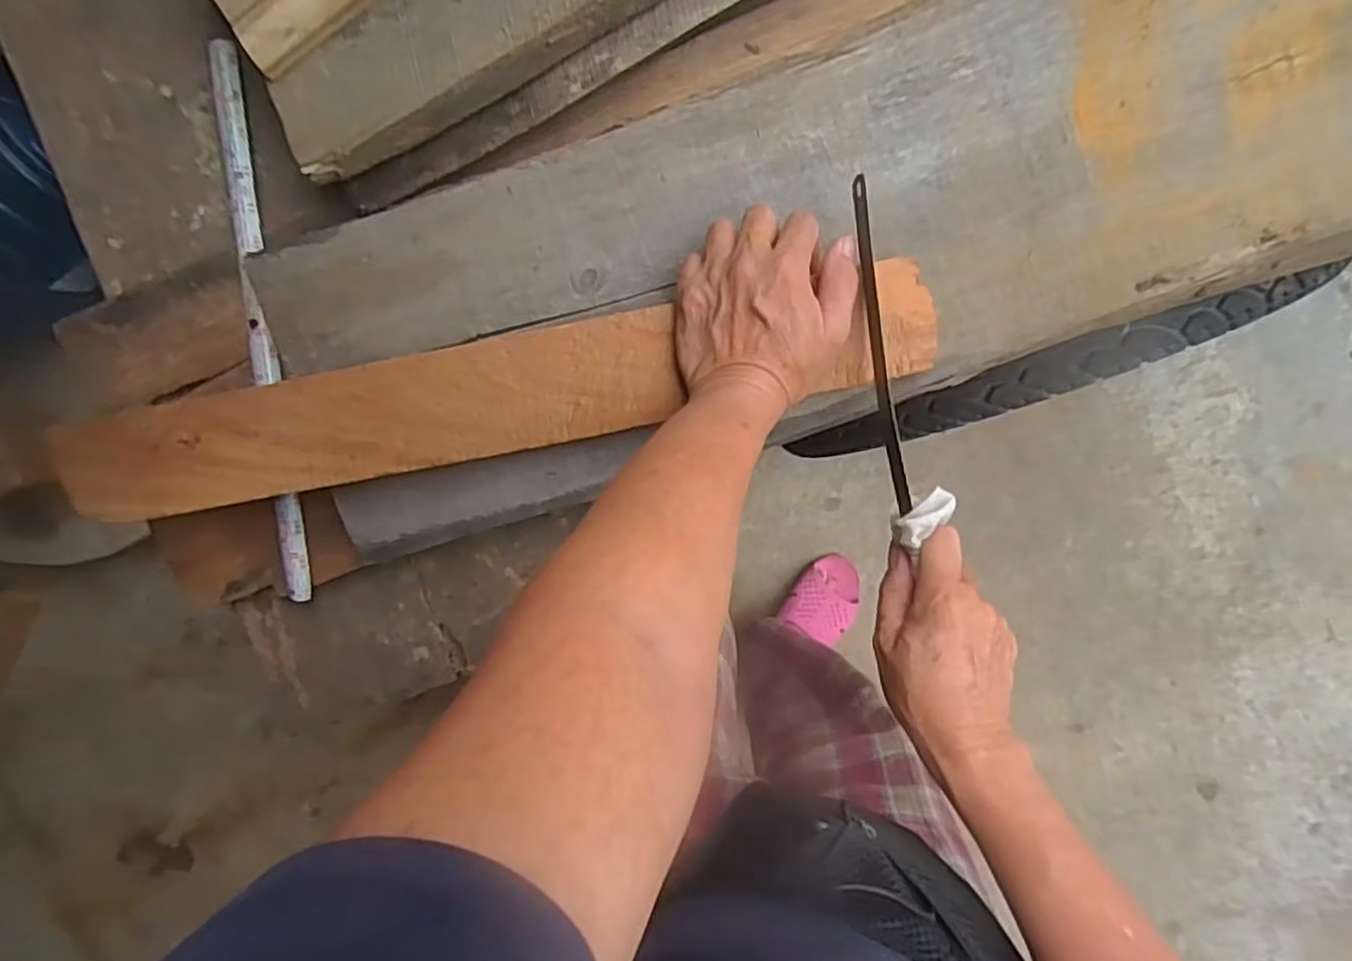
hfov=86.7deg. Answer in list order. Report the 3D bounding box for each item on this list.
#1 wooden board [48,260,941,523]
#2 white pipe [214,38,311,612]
[{"bbox_3d":[-0.113,-0.049,0.446,0.543,0.027,0.067,-10,95,3],"label":"wooden board"},{"bbox_3d":[-0.293,-0.108,0.507,0.021,0.021,0.389,-5,97,9],"label":"white pipe"}]

